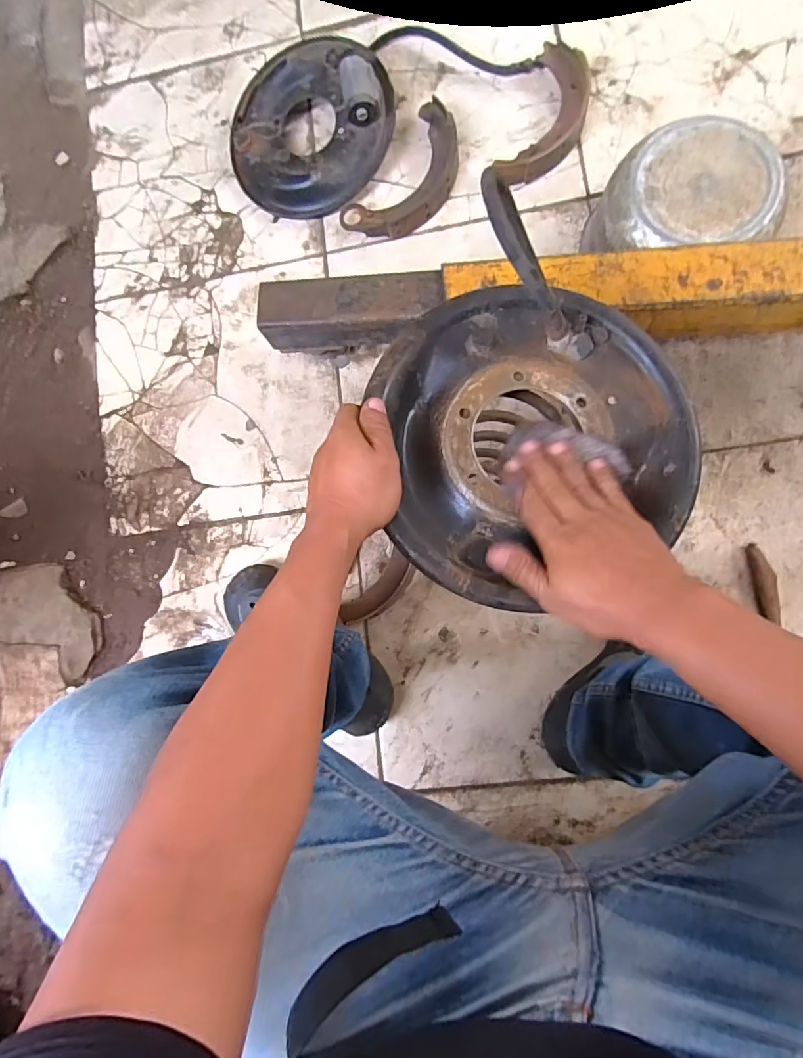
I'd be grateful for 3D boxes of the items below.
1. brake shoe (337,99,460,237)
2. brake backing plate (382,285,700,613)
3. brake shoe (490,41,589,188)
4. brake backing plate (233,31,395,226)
[{"bbox_3d":[0.013,-0.534,0.780,0.123,0.033,0.223,43,92,9],"label":"brake shoe"},{"bbox_3d":[0.101,-0.077,0.409,0.247,0.056,0.235,-1,86,8],"label":"brake backing plate"},{"bbox_3d":[0.218,-0.608,0.747,0.100,0.048,0.227,22,89,9],"label":"brake shoe"},{"bbox_3d":[-0.146,-0.628,0.794,0.268,0.071,0.268,1,94,14],"label":"brake backing plate"}]

